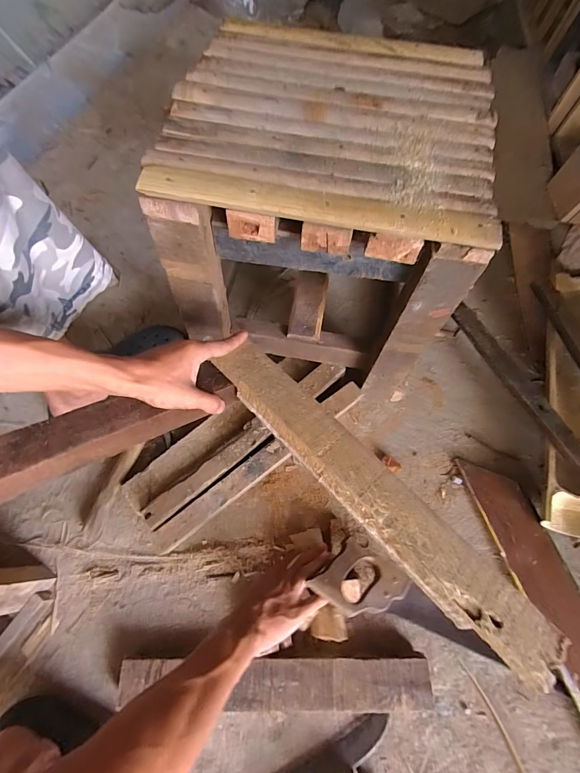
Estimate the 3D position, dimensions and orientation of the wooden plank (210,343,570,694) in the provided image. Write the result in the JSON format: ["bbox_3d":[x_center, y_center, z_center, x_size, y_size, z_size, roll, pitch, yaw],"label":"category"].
[{"bbox_3d":[0.078,0.105,0.390,0.065,0.026,0.430,-41,71,-15],"label":"wooden plank"}]

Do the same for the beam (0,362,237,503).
[{"bbox_3d":[-0.231,0.058,0.371,0.367,0.029,0.064,-23,69,-29],"label":"beam"}]

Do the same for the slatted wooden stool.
[{"bbox_3d":[0.055,-0.259,0.570,0.368,0.328,0.369,11,66,2],"label":"slatted wooden stool"}]

